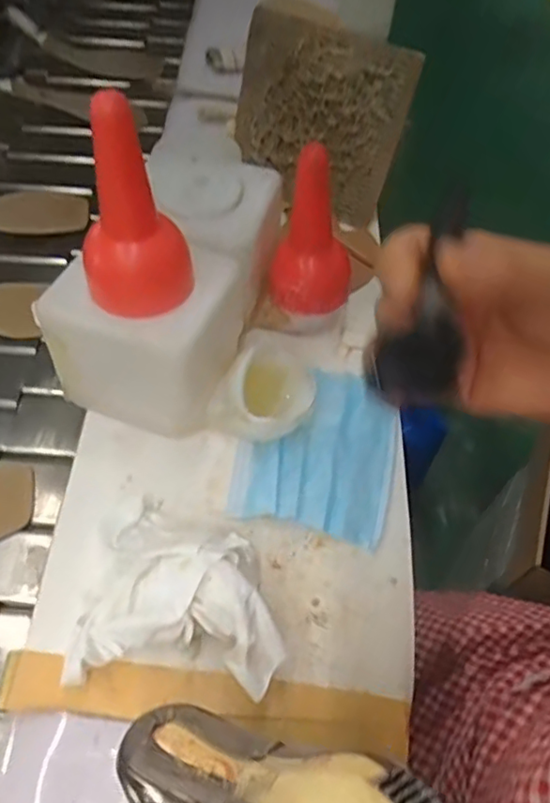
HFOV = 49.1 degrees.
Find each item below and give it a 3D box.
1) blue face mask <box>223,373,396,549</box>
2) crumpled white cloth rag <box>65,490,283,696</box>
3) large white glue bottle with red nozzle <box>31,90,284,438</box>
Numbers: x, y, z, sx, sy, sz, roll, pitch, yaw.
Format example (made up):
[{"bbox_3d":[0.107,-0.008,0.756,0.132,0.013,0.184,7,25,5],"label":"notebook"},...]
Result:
[{"bbox_3d":[0.037,0.032,0.480,0.117,0.013,0.152,13,52,5],"label":"blue face mask"},{"bbox_3d":[-0.058,0.119,0.385,0.122,0.056,0.116,7,52,0],"label":"crumpled white cloth rag"},{"bbox_3d":[-0.074,-0.121,0.443,0.110,0.233,0.198,19,53,10],"label":"large white glue bottle with red nozzle"}]

